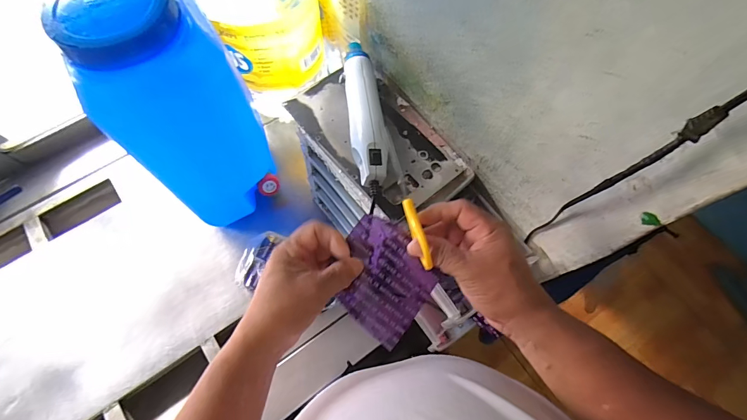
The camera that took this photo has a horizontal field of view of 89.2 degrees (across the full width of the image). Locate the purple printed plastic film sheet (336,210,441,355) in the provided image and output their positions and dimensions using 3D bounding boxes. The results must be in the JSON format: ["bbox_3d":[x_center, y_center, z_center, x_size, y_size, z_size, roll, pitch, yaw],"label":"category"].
[{"bbox_3d":[0.008,0.065,0.366,0.092,0.029,0.094,35,72,12],"label":"purple printed plastic film sheet"}]

